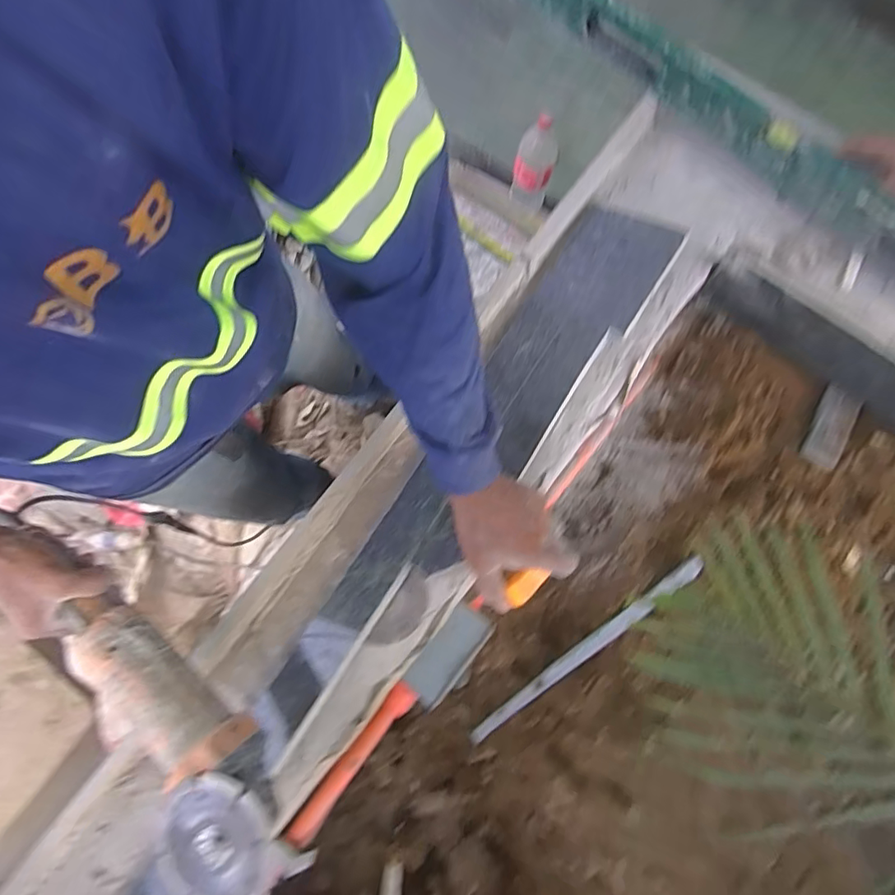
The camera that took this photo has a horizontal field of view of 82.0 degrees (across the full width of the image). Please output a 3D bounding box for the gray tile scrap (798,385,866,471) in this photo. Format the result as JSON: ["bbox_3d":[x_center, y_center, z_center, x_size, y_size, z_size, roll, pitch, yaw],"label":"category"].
[{"bbox_3d":[0.518,-0.026,0.695,0.054,0.013,0.106,26,80,6],"label":"gray tile scrap"}]

